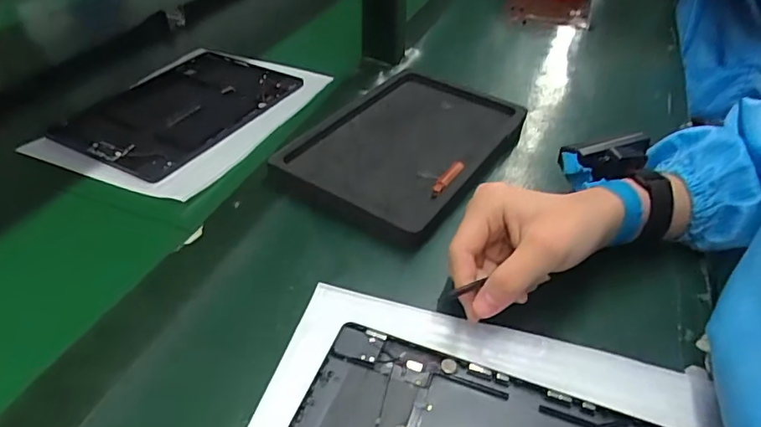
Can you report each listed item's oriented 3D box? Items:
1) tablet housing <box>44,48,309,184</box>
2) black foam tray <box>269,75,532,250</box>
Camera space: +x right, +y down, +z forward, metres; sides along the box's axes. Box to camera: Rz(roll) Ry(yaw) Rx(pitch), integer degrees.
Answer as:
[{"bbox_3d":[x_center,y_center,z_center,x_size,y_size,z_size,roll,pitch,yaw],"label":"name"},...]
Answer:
[{"bbox_3d":[-0.219,-0.122,0.584,0.173,0.014,0.237,20,43,18],"label":"tablet housing"},{"bbox_3d":[0.026,-0.070,0.516,0.170,0.031,0.242,24,44,22],"label":"black foam tray"}]

